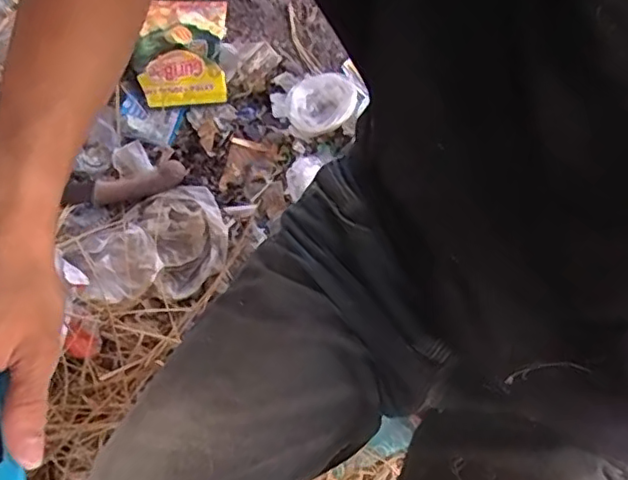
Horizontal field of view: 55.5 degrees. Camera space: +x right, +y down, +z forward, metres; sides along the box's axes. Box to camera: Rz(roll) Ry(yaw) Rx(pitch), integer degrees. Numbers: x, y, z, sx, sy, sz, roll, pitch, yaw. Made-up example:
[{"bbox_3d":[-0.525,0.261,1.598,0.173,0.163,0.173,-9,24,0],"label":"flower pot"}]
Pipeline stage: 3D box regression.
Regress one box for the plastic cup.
[{"bbox_3d":[0.011,-0.205,0.912,0.101,0.052,0.082,-5,67,-3],"label":"plastic cup"}]

